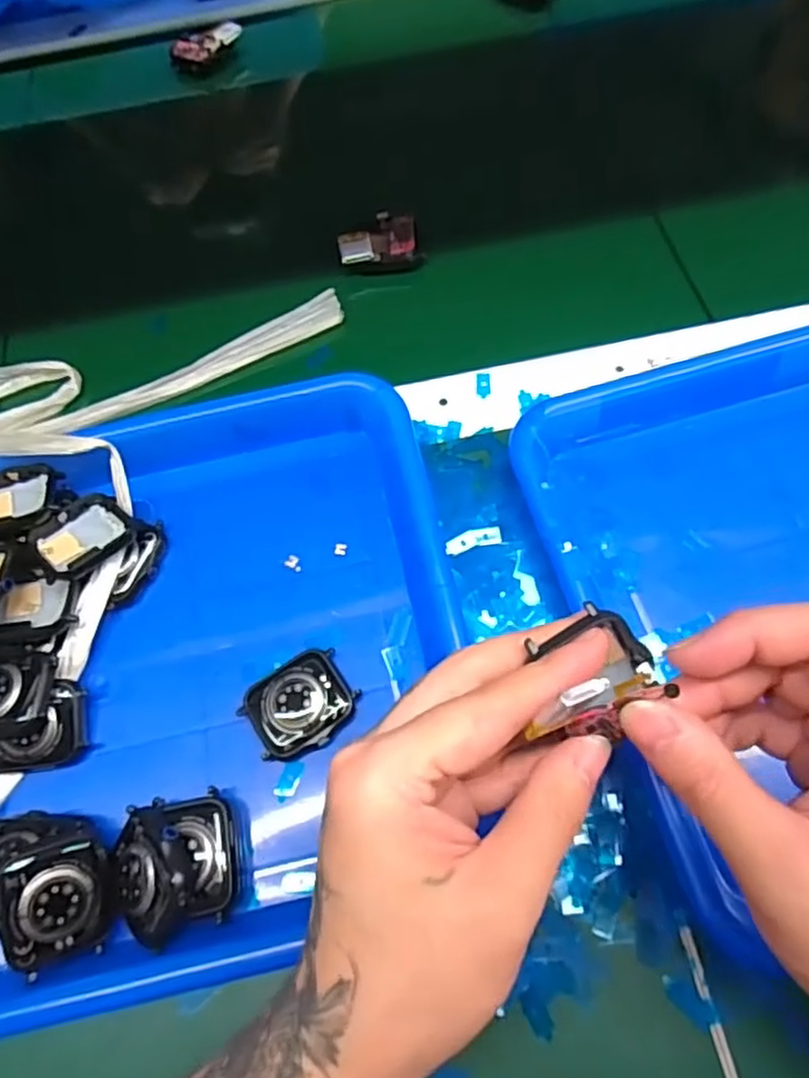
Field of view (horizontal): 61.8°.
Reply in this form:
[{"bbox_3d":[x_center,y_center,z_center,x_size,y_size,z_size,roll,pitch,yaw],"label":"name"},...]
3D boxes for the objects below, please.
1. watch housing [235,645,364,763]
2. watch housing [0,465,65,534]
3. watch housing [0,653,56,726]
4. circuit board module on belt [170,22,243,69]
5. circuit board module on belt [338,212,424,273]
[{"bbox_3d":[-0.045,0.073,0.298,0.045,0.014,0.037,-36,68,-12],"label":"watch housing"},{"bbox_3d":[-0.190,-0.019,0.329,0.043,0.013,0.035,-11,65,0],"label":"watch housing"},{"bbox_3d":[-0.175,0.067,0.294,0.041,0.013,0.032,-7,65,1],"label":"watch housing"},{"bbox_3d":[-0.151,-0.376,0.516,0.055,0.016,0.022,-16,66,-3],"label":"circuit board module on belt"},{"bbox_3d":[-0.016,-0.183,0.418,0.048,0.014,0.036,-11,65,0],"label":"circuit board module on belt"}]

